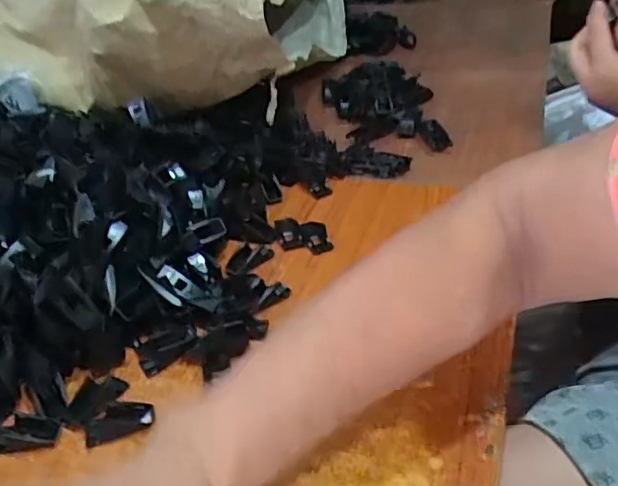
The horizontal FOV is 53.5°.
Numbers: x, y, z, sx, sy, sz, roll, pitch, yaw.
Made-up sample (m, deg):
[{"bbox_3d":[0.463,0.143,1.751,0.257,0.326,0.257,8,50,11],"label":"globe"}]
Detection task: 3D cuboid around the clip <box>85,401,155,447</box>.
[{"bbox_3d":[-0.114,0.107,0.370,0.041,0.009,0.019,-13,36,-12],"label":"clip"}]

